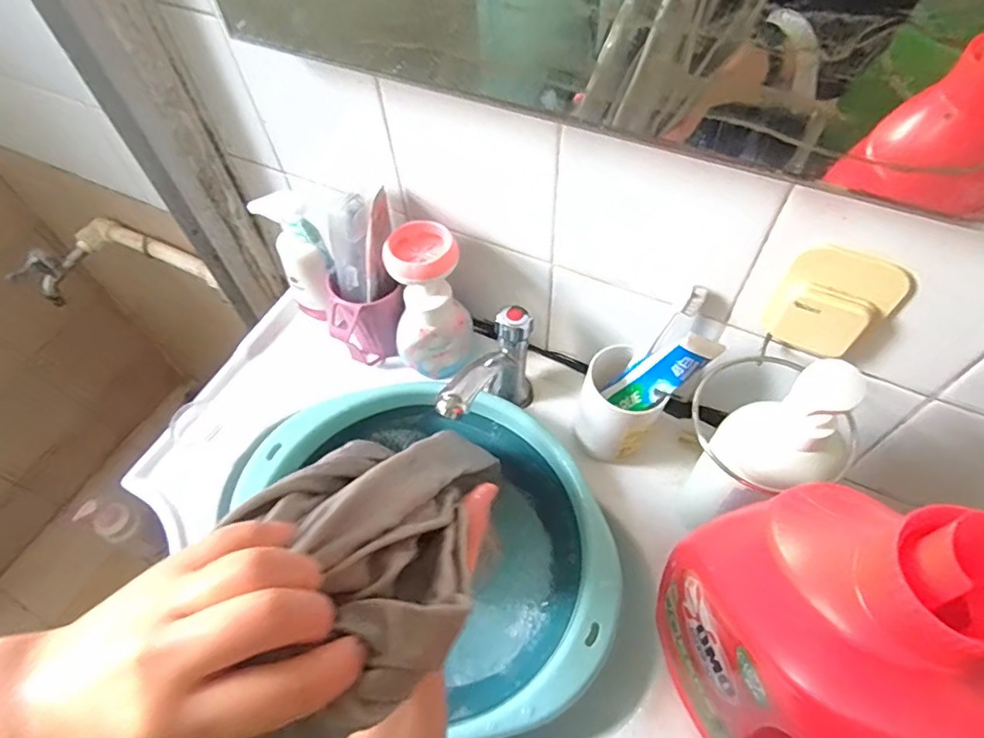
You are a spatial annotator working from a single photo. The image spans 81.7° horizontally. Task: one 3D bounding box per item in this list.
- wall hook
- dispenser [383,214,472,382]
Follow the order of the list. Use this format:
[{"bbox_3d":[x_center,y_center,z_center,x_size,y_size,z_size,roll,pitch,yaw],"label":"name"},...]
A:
[{"bbox_3d":[0.231,-0.043,0.392,0.067,0.085,0.018,25,63,17],"label":"wall hook"},{"bbox_3d":[-0.060,-0.062,0.556,0.067,0.155,0.071,6,59,7],"label":"dispenser"}]

